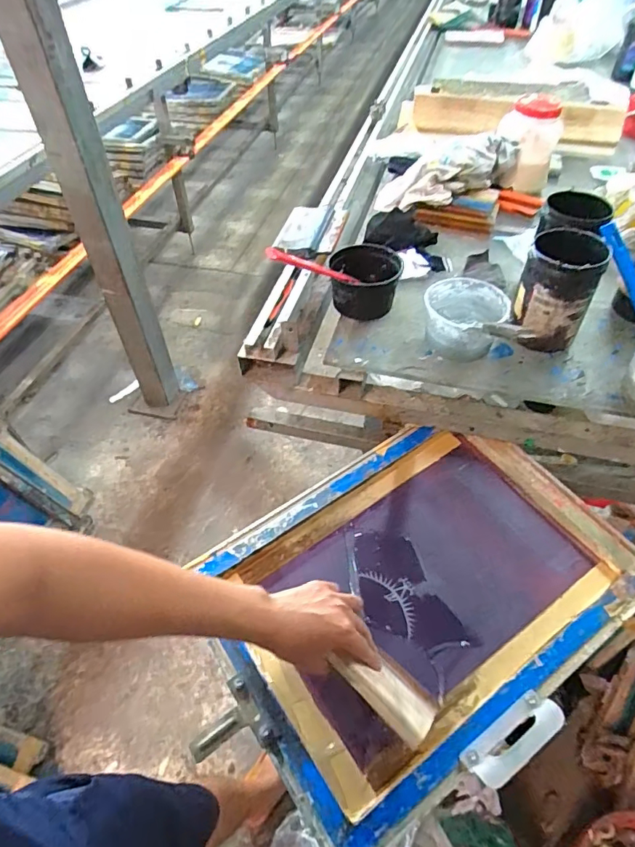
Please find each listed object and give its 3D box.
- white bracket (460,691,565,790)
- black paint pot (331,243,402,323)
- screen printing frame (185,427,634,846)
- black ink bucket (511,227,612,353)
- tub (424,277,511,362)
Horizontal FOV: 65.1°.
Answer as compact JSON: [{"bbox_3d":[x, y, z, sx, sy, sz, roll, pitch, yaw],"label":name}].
[{"bbox_3d":[0.220,0.352,0.555,0.118,0.013,0.055,-29,13,-18],"label":"white bracket"},{"bbox_3d":[0.086,-0.255,0.888,0.123,0.087,0.120,0,49,0],"label":"black paint pot"},{"bbox_3d":[0.128,0.216,0.679,0.521,0.043,0.384,-30,57,-17],"label":"screen printing frame"},{"bbox_3d":[0.365,-0.207,0.764,0.103,0.153,0.112,0,49,0],"label":"black ink bucket"},{"bbox_3d":[0.234,-0.163,0.799,0.122,0.074,0.125,3,49,3],"label":"tub"}]

